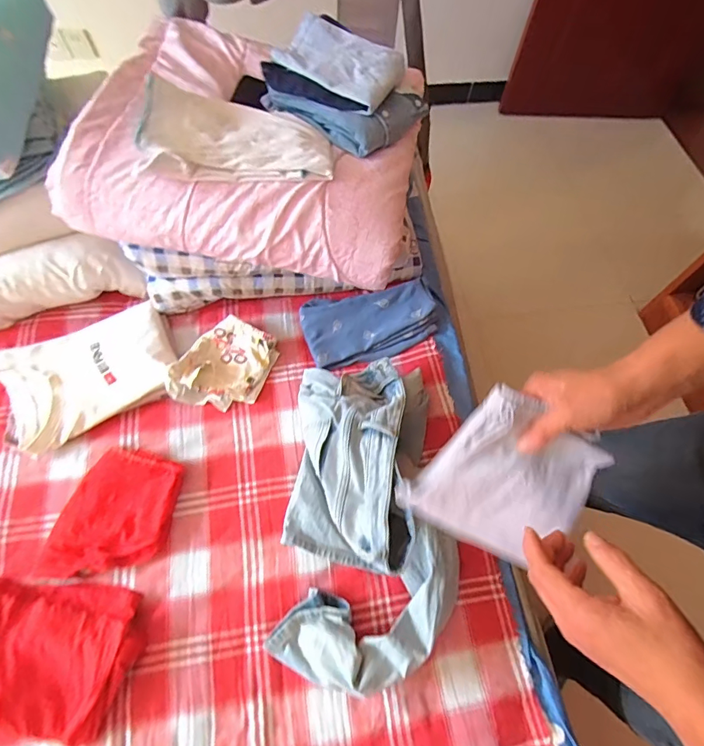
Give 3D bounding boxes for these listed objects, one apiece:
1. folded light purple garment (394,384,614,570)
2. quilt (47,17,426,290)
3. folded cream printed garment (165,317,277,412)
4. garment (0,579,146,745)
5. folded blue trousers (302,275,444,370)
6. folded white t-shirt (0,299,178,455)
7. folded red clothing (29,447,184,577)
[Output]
[{"bbox_3d":[0.154,0.118,0.456,0.152,0.195,0.031,28,30,7],"label":"folded light purple garment"},{"bbox_3d":[-0.158,-0.379,0.725,0.511,0.173,0.387,7,63,2],"label":"quilt"},{"bbox_3d":[-0.234,-0.014,0.801,0.144,0.061,0.182,21,64,9],"label":"folded cream printed garment"},{"bbox_3d":[-0.429,0.397,0.599,0.242,0.035,0.185,5,63,1],"label":"garment"},{"bbox_3d":[0.037,-0.106,0.847,0.264,0.050,0.149,-12,64,-8],"label":"folded blue trousers"},{"bbox_3d":[-0.478,0.000,0.779,0.294,0.037,0.202,-23,66,-13],"label":"folded white t-shirt"},{"bbox_3d":[-0.379,0.227,0.688,0.157,0.032,0.203,13,63,5],"label":"folded red clothing"}]

